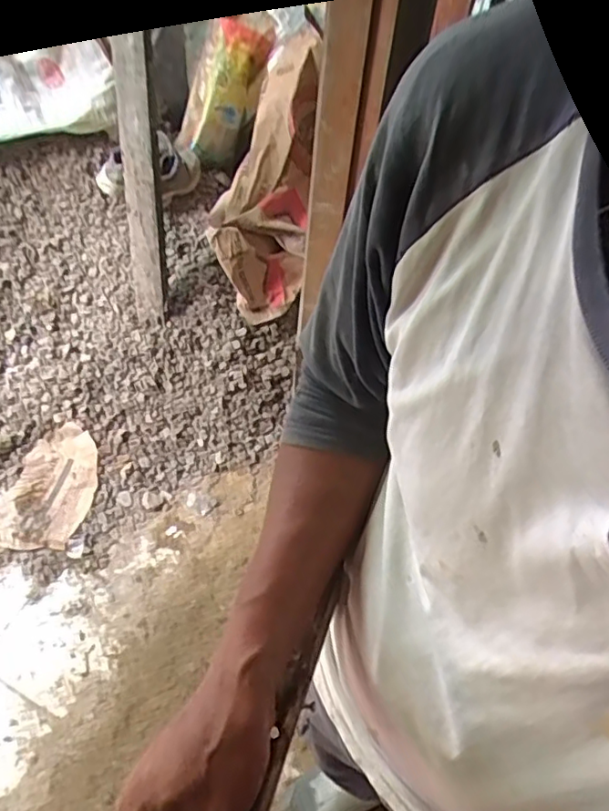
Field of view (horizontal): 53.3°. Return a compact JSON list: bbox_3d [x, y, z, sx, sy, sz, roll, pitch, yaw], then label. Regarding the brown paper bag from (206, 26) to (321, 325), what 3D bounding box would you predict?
[{"bbox_3d":[-0.103,-0.628,1.633,0.267,0.203,0.779,11,91,3],"label":"brown paper bag"}]

